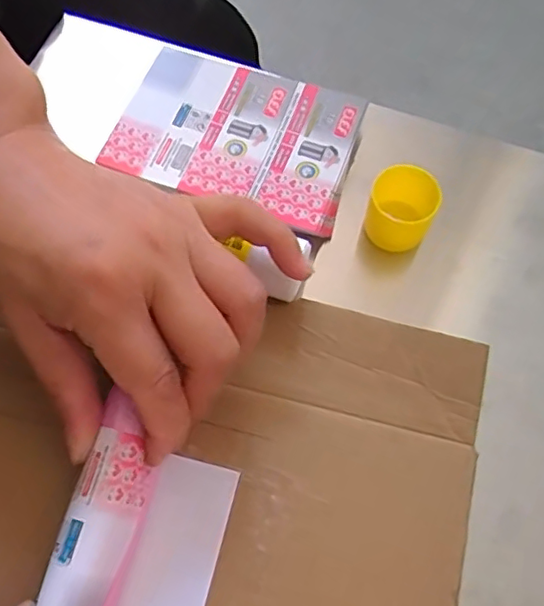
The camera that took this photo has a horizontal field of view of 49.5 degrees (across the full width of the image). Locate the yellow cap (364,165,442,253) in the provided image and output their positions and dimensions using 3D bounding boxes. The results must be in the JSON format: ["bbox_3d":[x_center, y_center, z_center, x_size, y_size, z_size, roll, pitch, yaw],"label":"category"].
[{"bbox_3d":[0.058,-0.042,0.264,0.029,0.025,0.027,0,68,0],"label":"yellow cap"}]

